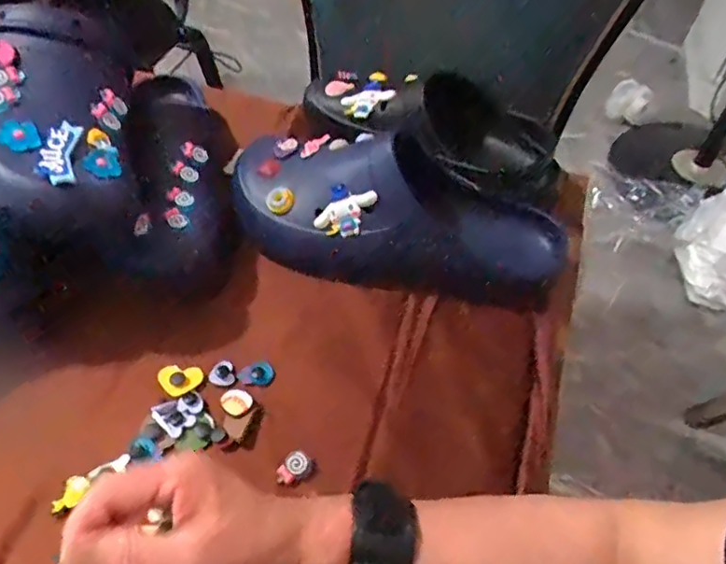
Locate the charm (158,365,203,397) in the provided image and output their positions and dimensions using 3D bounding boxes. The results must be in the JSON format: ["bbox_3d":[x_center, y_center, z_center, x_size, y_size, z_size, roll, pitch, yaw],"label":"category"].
[{"bbox_3d":[-0.140,0.075,0.445,0.033,0.006,0.024,5,52,1],"label":"charm"}]

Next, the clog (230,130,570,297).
[{"bbox_3d":[0.022,-0.064,0.494,0.277,0.103,0.095,16,53,10],"label":"clog"}]

